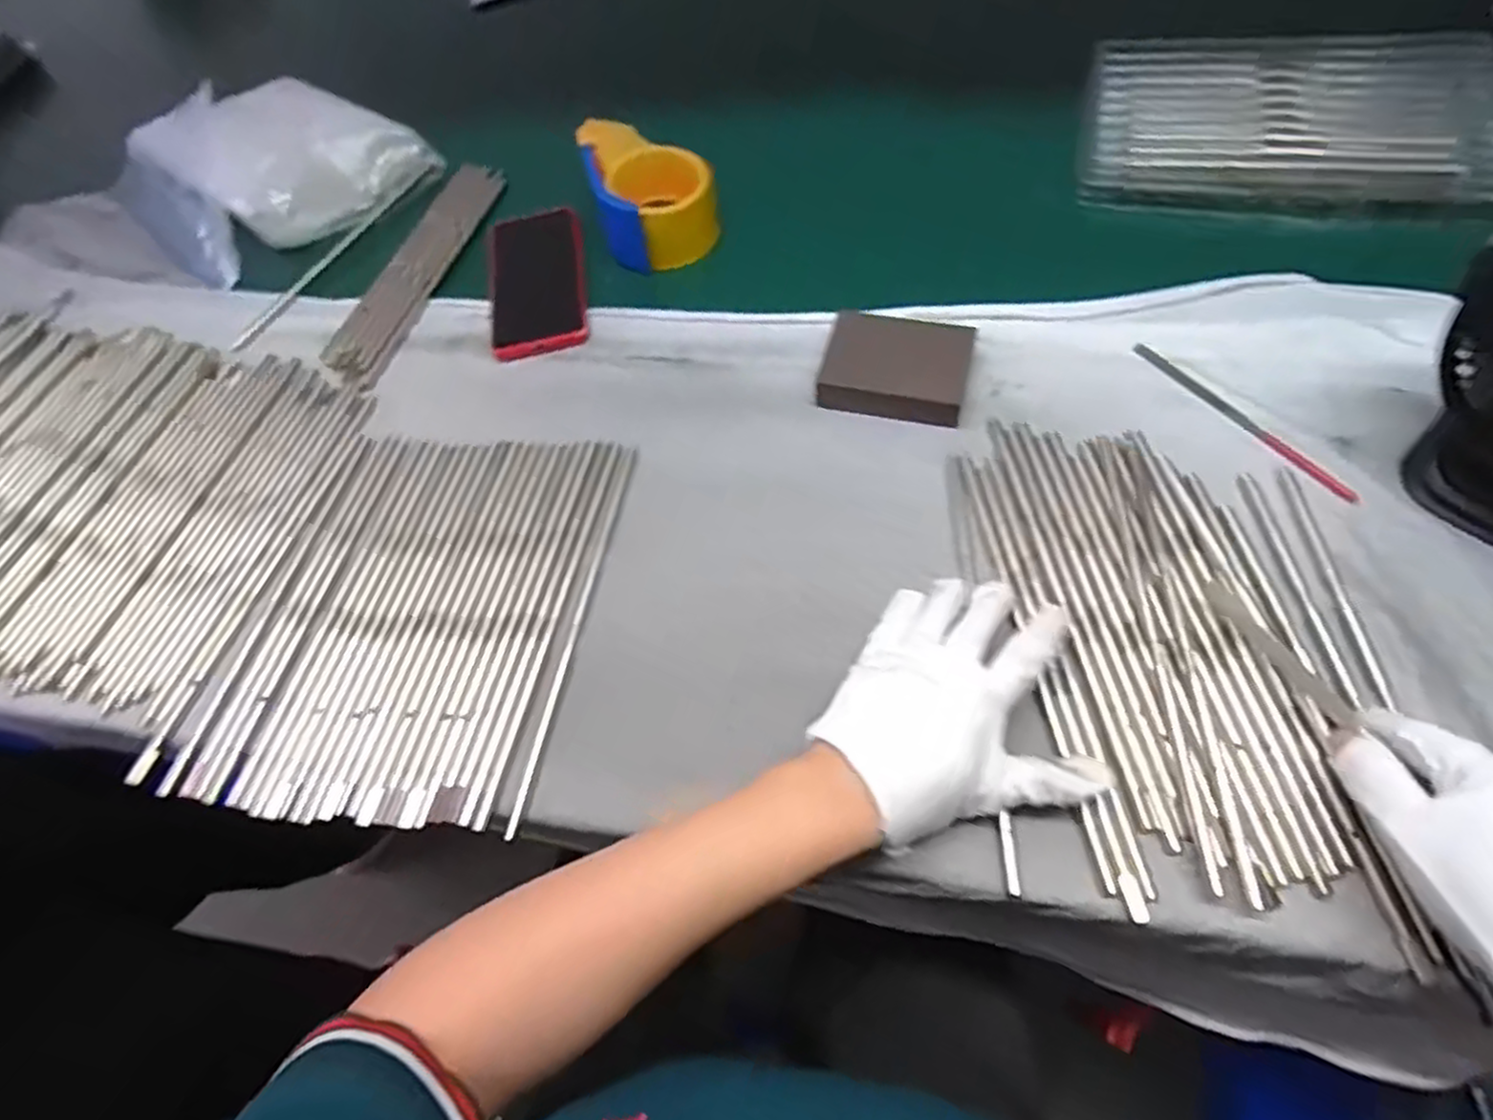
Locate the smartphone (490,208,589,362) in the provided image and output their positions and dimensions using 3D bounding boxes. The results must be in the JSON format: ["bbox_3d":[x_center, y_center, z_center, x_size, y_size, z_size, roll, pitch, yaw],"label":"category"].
[{"bbox_3d":[-0.172,-0.233,0.600,0.079,0.015,0.168,-11,61,1],"label":"smartphone"}]

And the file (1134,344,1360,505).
[{"bbox_3d":[0.314,-0.091,0.470,0.010,0.008,0.160,-31,63,-13],"label":"file"}]

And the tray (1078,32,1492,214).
[{"bbox_3d":[0.407,-0.335,0.556,0.276,0.029,0.157,12,74,15],"label":"tray"}]

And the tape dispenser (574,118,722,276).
[{"bbox_3d":[-0.077,-0.298,0.609,0.097,0.068,0.102,-17,61,-3],"label":"tape dispenser"}]

